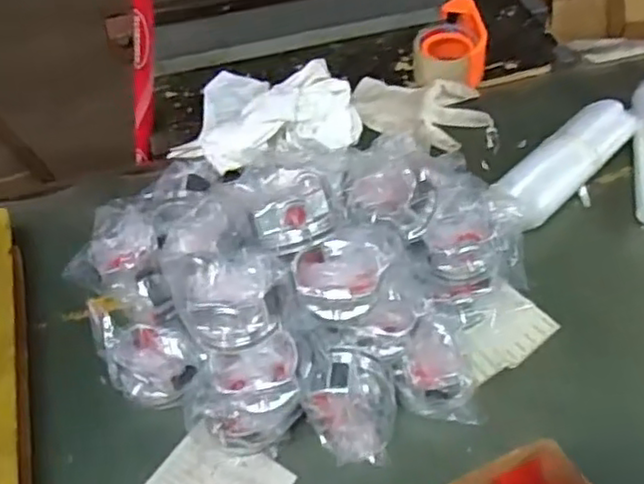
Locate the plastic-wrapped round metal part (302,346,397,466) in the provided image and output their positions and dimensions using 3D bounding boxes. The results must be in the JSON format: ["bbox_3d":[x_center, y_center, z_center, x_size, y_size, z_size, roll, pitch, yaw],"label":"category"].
[{"bbox_3d":[0.025,0.136,0.561,0.071,0.074,0.077,-2,50,2],"label":"plastic-wrapped round metal part"}]

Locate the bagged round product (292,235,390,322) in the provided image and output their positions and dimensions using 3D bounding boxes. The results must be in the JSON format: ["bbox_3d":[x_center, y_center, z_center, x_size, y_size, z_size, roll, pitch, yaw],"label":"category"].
[{"bbox_3d":[0.015,0.024,0.558,0.075,0.053,0.070,-7,50,-2],"label":"bagged round product"}]

